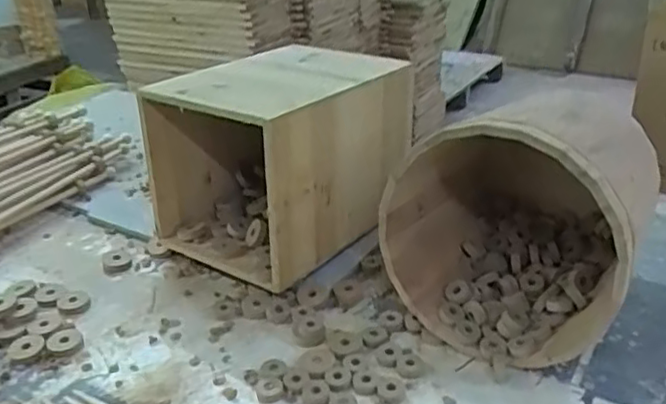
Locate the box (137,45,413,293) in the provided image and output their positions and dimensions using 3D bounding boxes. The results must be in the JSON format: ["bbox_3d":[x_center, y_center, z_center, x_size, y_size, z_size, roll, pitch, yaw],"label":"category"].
[{"bbox_3d":[-0.059,-0.054,0.816,0.240,0.238,0.276,16,33,33],"label":"box"}]

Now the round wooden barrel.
[{"bbox_3d":[0.199,0.006,0.664,0.221,0.234,0.235,14,32,31],"label":"round wooden barrel"}]

